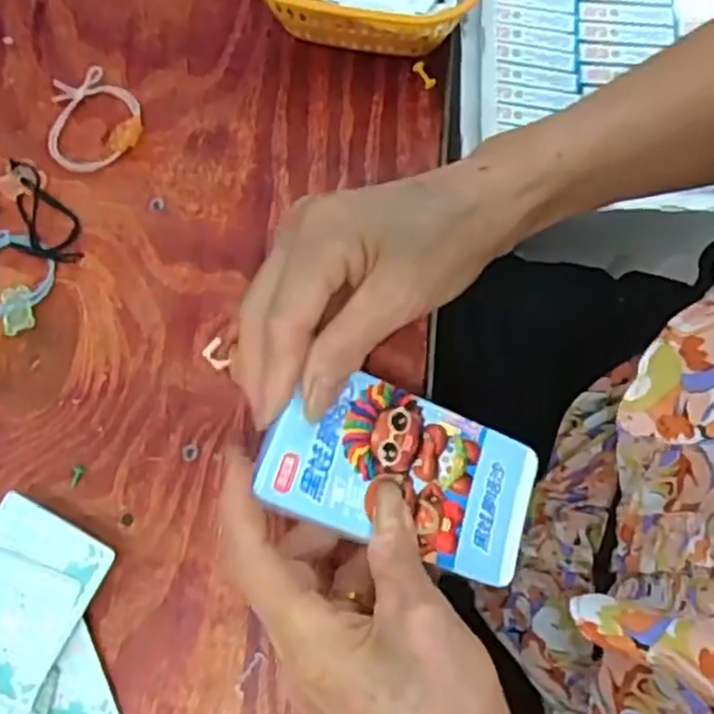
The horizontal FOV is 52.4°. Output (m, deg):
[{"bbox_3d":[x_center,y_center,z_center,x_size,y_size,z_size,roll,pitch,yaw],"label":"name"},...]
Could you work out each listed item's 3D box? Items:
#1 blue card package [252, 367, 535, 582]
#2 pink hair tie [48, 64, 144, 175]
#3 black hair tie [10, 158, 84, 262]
[{"bbox_3d":[0.022,0.048,0.309,0.120,0.004,0.065,25,67,-16],"label":"blue card package"},{"bbox_3d":[-0.151,-0.137,0.413,0.054,0.012,0.063,-14,76,-4],"label":"pink hair tie"},{"bbox_3d":[-0.172,-0.081,0.399,0.036,0.009,0.059,-4,75,-1],"label":"black hair tie"}]

